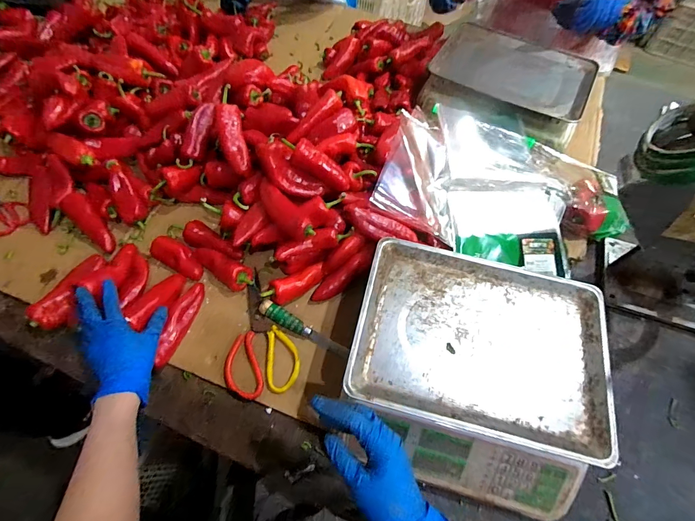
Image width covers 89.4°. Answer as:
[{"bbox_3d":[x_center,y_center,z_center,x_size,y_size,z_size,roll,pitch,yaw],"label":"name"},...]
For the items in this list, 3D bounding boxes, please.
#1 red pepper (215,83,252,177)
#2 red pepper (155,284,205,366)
[{"bbox_3d":[-0.205,-0.225,0.620,0.045,0.032,0.150,-13,93,-9],"label":"red pepper"},{"bbox_3d":[-0.279,0.102,0.590,0.031,0.041,0.143,9,62,3],"label":"red pepper"}]

